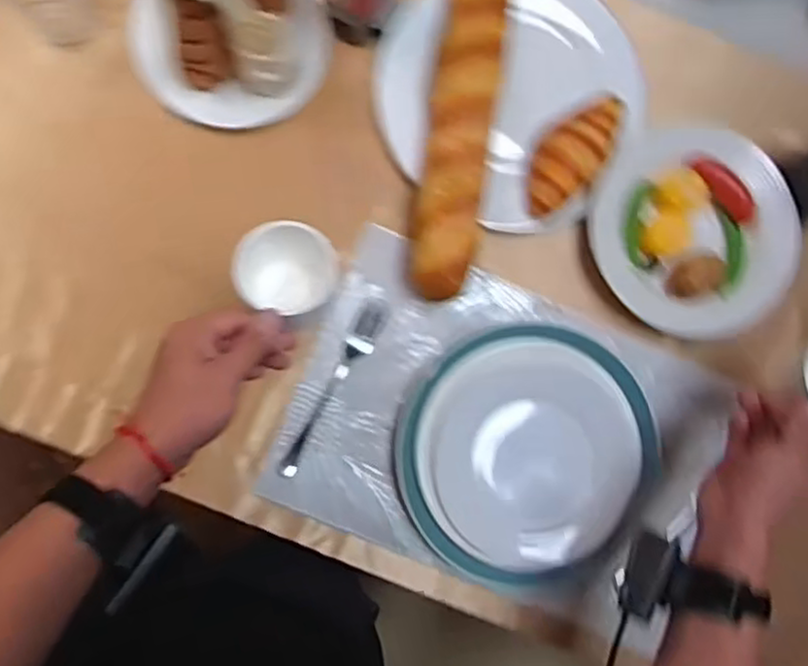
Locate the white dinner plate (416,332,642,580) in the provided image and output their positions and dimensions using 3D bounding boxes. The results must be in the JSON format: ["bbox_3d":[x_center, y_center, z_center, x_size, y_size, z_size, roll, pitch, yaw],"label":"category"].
[{"bbox_3d":[0.129,0.127,0.773,0.223,0.040,0.230,0,87,-6],"label":"white dinner plate"}]

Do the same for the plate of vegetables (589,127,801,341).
[{"bbox_3d":[0.321,-0.109,0.803,0.214,0.052,0.230,0,87,-6],"label":"plate of vegetables"}]

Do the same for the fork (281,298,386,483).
[{"bbox_3d":[-0.071,0.059,0.769,0.029,0.012,0.202,27,85,-4],"label":"fork"}]

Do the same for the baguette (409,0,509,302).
[{"bbox_3d":[0.063,-0.264,0.755,0.074,0.064,0.460,9,89,-4],"label":"baguette"}]

